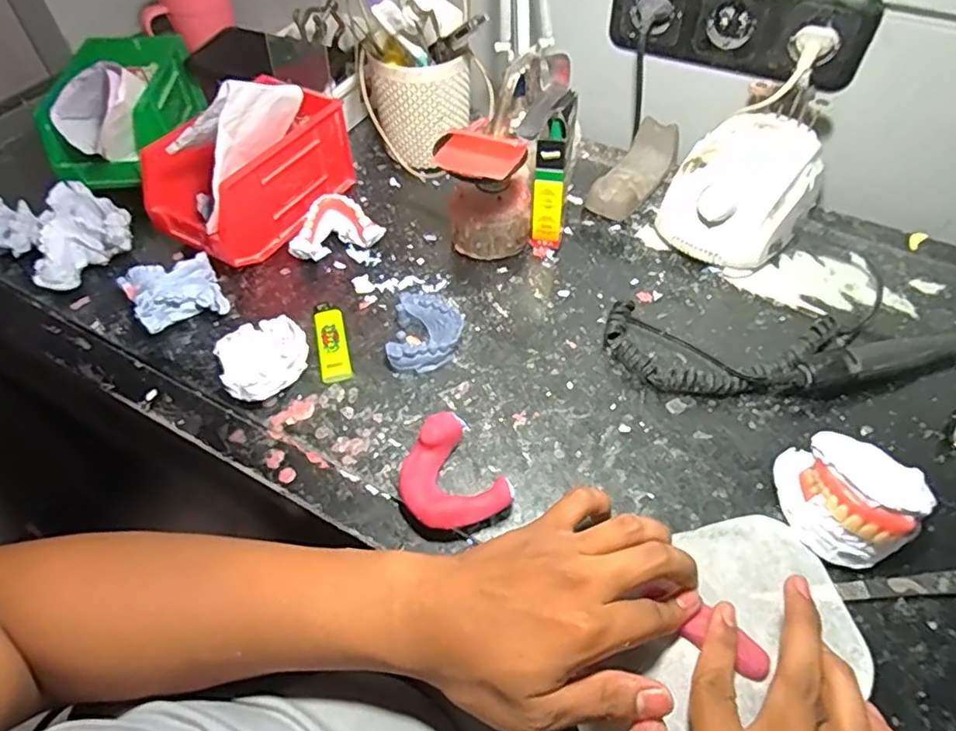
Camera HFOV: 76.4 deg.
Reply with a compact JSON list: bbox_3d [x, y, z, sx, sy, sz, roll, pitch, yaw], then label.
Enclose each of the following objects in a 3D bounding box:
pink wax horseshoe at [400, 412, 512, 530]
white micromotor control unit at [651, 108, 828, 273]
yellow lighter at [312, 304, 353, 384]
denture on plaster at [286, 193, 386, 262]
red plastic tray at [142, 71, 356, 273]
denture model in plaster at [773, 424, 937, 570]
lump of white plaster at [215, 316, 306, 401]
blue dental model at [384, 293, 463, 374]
[{"bbox_3d":[-0.022,0.077,0.403,0.058,0.029,0.076,-28,58,-19],"label":"pink wax horseshoe"},{"bbox_3d":[0.235,-0.155,0.545,0.111,0.080,0.137,38,62,25],"label":"white micromotor control unit"},{"bbox_3d":[-0.117,-0.018,0.489,0.024,0.012,0.076,-13,54,-9],"label":"yellow lighter"},{"bbox_3d":[-0.133,-0.122,0.554,0.078,0.033,0.055,-25,57,-18],"label":"denture on plaster"},{"bbox_3d":[-0.200,-0.173,0.558,0.094,0.095,0.181,37,61,25],"label":"red plastic tray"},{"bbox_3d":[0.230,0.080,0.381,0.069,0.050,0.078,-28,57,-19],"label":"denture model in plaster"},{"bbox_3d":[-0.164,-0.005,0.467,0.064,0.031,0.062,-18,55,-13],"label":"lump of white plaster"},{"bbox_3d":[-0.041,-0.026,0.485,0.053,0.022,0.071,5,53,4],"label":"blue dental model"}]

